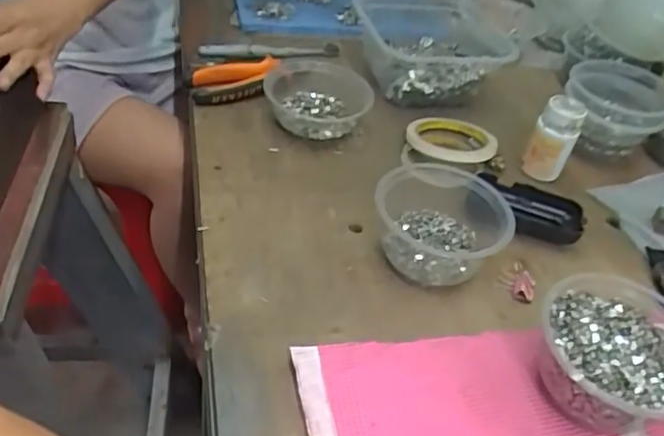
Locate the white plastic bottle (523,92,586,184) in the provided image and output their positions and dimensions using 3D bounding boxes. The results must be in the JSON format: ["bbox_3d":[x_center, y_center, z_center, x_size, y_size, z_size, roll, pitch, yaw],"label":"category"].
[{"bbox_3d":[0.235,-0.083,0.661,0.044,0.085,0.043,20,43,11],"label":"white plastic bottle"}]

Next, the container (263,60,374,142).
[{"bbox_3d":[-0.016,-0.130,0.682,0.118,0.035,0.112,6,42,-6],"label":"container"}]

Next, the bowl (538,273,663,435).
[{"bbox_3d":[0.207,0.101,0.451,0.109,0.065,0.118,6,42,-6],"label":"bowl"}]

